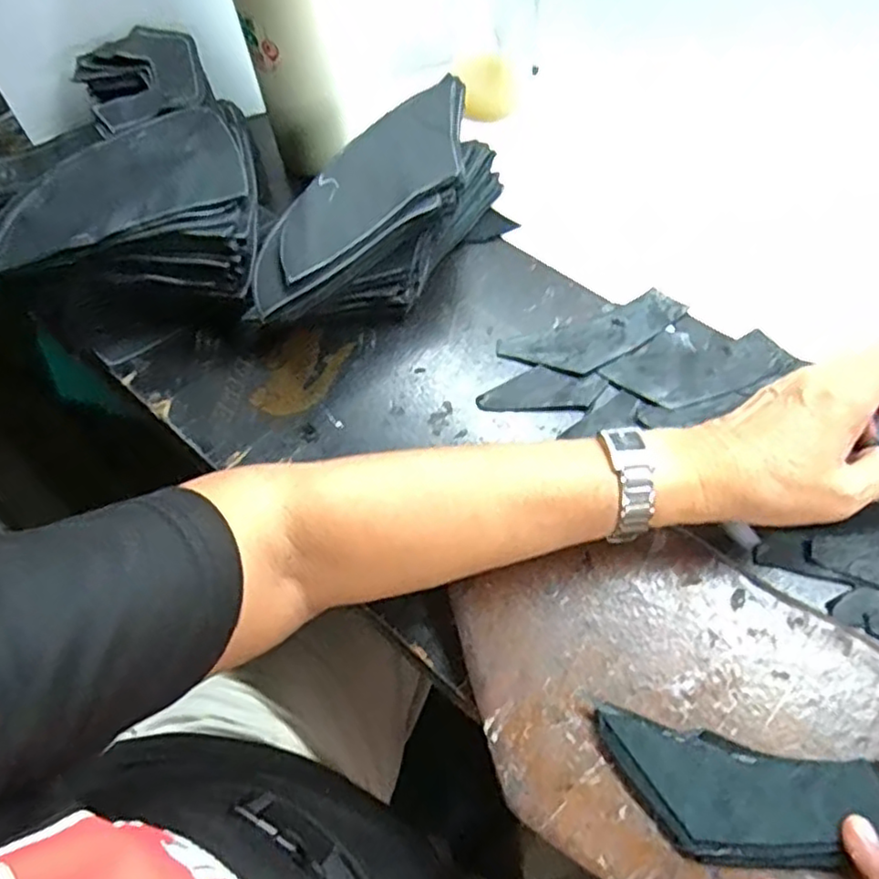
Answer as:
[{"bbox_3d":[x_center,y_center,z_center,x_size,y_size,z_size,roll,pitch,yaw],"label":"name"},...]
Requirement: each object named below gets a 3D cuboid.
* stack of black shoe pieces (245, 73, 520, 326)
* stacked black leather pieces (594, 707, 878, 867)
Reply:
[{"bbox_3d":[-0.038,-0.146,0.449,0.071,0.088,0.217,41,71,20],"label":"stack of black shoe pieces"},{"bbox_3d":[0.145,0.171,0.310,0.139,0.014,0.053,9,64,7],"label":"stacked black leather pieces"}]

